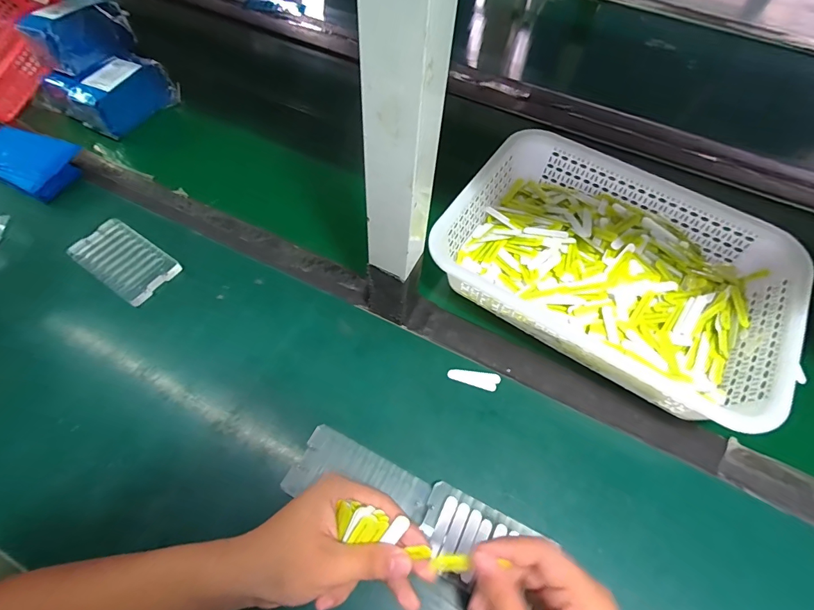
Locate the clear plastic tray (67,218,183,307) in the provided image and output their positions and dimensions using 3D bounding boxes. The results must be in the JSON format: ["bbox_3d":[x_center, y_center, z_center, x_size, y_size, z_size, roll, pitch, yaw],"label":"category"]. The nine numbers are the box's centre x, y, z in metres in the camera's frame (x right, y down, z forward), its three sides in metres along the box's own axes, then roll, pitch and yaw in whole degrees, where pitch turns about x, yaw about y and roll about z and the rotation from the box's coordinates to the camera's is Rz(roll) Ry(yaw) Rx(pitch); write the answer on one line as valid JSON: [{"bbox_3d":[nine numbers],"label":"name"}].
[{"bbox_3d":[-0.341,-0.054,0.501,0.118,0.023,0.068,31,63,15],"label":"clear plastic tray"}]

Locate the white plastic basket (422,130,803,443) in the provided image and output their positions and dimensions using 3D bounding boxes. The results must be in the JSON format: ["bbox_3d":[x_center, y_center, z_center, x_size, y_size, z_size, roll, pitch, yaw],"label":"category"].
[{"bbox_3d":[0.231,-0.048,0.477,0.351,0.077,0.244,31,63,15],"label":"white plastic basket"}]

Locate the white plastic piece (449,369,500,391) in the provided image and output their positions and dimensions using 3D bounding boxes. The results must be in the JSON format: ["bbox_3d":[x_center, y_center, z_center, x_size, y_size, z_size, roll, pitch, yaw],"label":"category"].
[{"bbox_3d":[0.071,0.078,0.440,0.054,0.004,0.020,11,60,4],"label":"white plastic piece"}]

